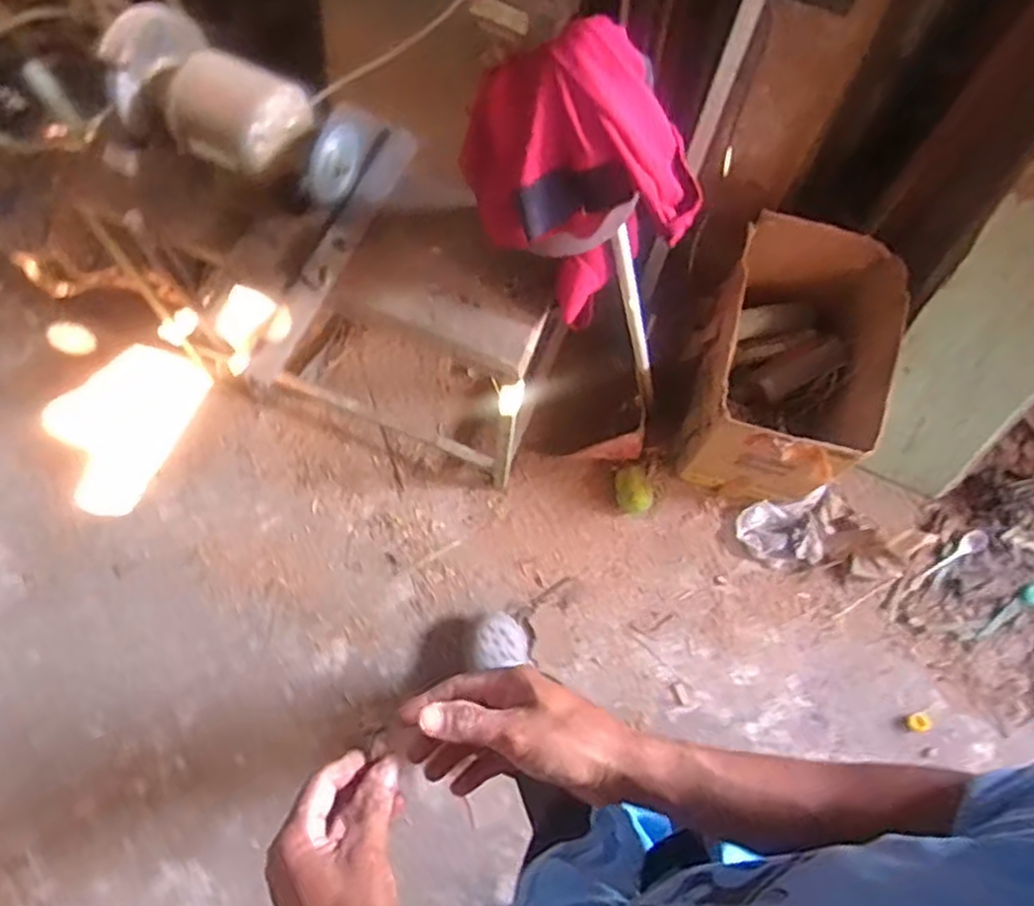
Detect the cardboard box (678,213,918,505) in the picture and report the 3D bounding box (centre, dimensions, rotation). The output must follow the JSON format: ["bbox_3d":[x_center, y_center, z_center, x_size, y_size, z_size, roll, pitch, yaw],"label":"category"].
[{"bbox_3d":[0.521,-0.148,1.431,0.327,0.339,0.439,11,71,2],"label":"cardboard box"}]

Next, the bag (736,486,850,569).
[{"bbox_3d":[0.575,0.161,1.495,0.237,0.061,0.154,-13,73,-6],"label":"bag"}]

